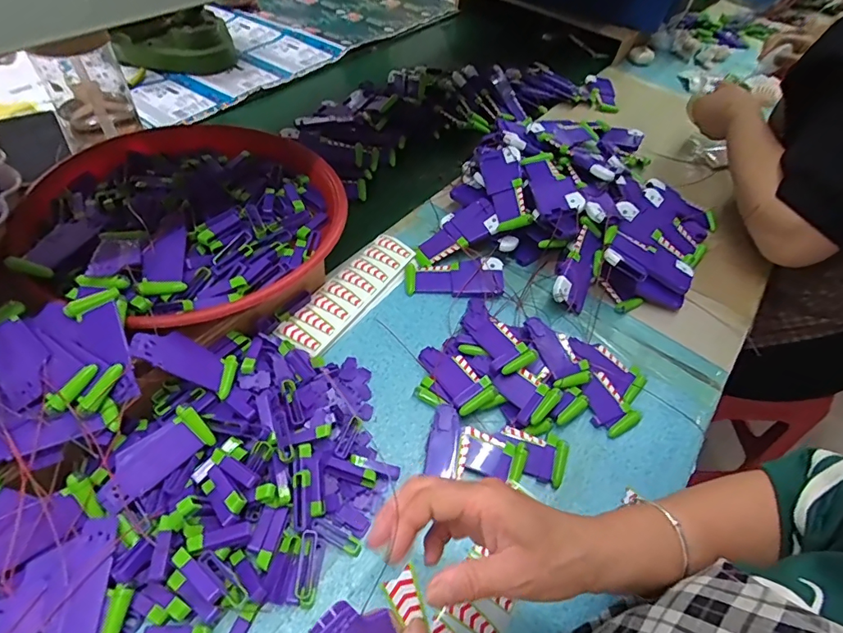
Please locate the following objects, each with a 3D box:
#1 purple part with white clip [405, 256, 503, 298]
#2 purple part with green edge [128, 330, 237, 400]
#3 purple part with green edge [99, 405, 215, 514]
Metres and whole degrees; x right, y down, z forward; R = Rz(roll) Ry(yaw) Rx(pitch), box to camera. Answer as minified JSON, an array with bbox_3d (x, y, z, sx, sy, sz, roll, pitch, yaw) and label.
[{"bbox_3d":[0.040,-0.048,0.575,0.115,0.022,0.049,4,51,-2],"label":"purple part with white clip"},{"bbox_3d":[-0.201,0.035,0.408,0.004,0.088,0.037,-25,43,30],"label":"purple part with green edge"},{"bbox_3d":[-0.218,0.114,0.387,0.085,0.007,0.038,-37,86,-30],"label":"purple part with green edge"}]

